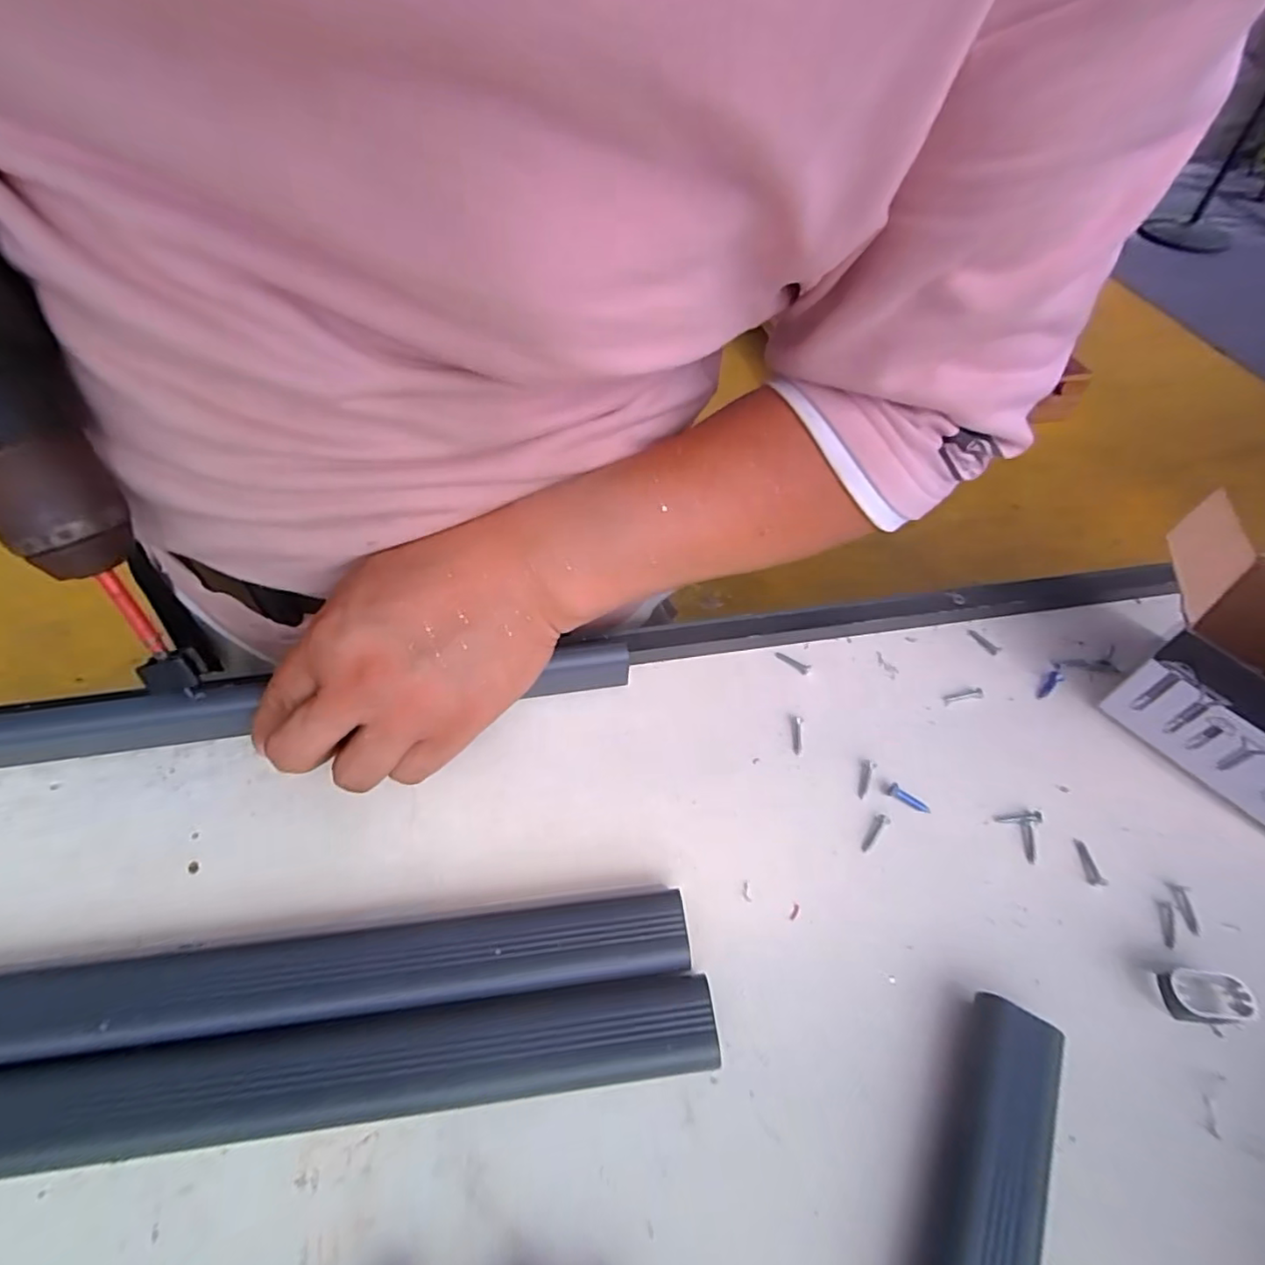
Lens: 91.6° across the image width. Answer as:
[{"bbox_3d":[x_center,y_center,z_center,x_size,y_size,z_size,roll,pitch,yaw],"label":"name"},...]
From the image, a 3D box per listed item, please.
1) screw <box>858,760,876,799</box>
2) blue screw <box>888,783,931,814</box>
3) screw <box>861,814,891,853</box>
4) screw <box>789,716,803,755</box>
[{"bbox_3d":[0.108,0.067,0.286,0.006,0.004,0.019,20,52,14],"label":"screw"},{"bbox_3d":[0.126,0.076,0.280,0.019,0.004,0.006,29,55,20],"label":"blue screw"},{"bbox_3d":[0.107,0.088,0.270,0.005,0.004,0.020,34,57,24],"label":"screw"},{"bbox_3d":[0.080,0.050,0.300,0.006,0.004,0.021,8,50,4],"label":"screw"}]

